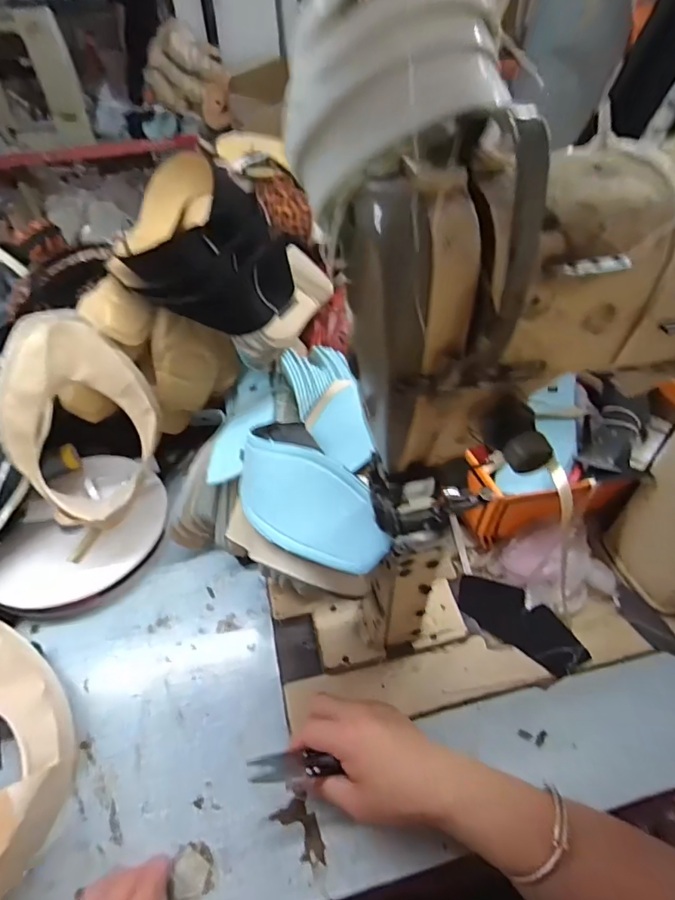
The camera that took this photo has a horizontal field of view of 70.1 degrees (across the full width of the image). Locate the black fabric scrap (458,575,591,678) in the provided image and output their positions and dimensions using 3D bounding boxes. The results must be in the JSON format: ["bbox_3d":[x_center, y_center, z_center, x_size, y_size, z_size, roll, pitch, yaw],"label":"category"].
[{"bbox_3d":[0.183,0.171,0.486,0.128,0.009,0.055,29,54,29],"label":"black fabric scrap"}]

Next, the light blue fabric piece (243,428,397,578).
[{"bbox_3d":[-0.023,0.040,0.372,0.142,0.011,0.075,18,84,25],"label":"light blue fabric piece"}]

